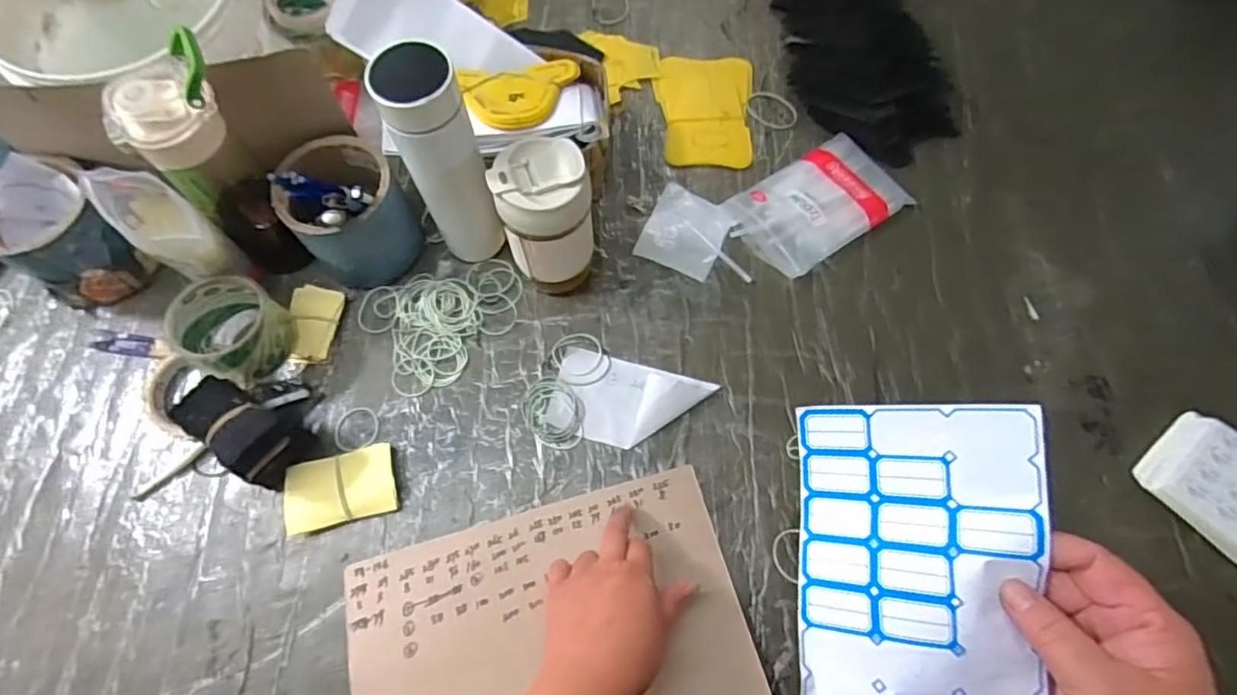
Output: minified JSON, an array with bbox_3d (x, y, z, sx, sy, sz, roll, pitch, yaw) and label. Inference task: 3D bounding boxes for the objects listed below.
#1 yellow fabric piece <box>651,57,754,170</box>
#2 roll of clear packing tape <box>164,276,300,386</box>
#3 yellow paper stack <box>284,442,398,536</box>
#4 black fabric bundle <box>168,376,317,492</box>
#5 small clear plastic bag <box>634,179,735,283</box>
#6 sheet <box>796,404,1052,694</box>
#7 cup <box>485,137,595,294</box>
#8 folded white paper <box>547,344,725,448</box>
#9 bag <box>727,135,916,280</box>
[{"bbox_3d":[0.103,-0.280,0.711,0.110,0.005,0.155,-1,70,-1],"label":"yellow fabric piece"},{"bbox_3d":[-0.357,-0.018,0.563,0.089,0.065,0.082,0,70,-1],"label":"roll of clear packing tape"},{"bbox_3d":[-0.249,0.127,0.542,0.093,0.015,0.061,-13,71,-6],"label":"yellow paper stack"},{"bbox_3d":[-0.320,0.074,0.523,0.077,0.089,0.061,30,72,10],"label":"black fabric bundle"},{"bbox_3d":[0.072,-0.128,0.649,0.084,0.010,0.096,27,72,9],"label":"small clear plastic bag"},{"bbox_3d":[0.159,0.129,0.324,0.116,0.033,0.188,-2,83,29],"label":"sheet"},{"bbox_3d":[-0.066,-0.115,0.565,0.079,0.156,0.075,0,70,-1],"label":"cup"},{"bbox_3d":[0.008,0.050,0.569,0.142,0.031,0.083,15,70,5],"label":"folded white paper"},{"bbox_3d":[0.215,-0.157,0.653,0.176,0.023,0.113,-33,74,-12],"label":"bag"}]

